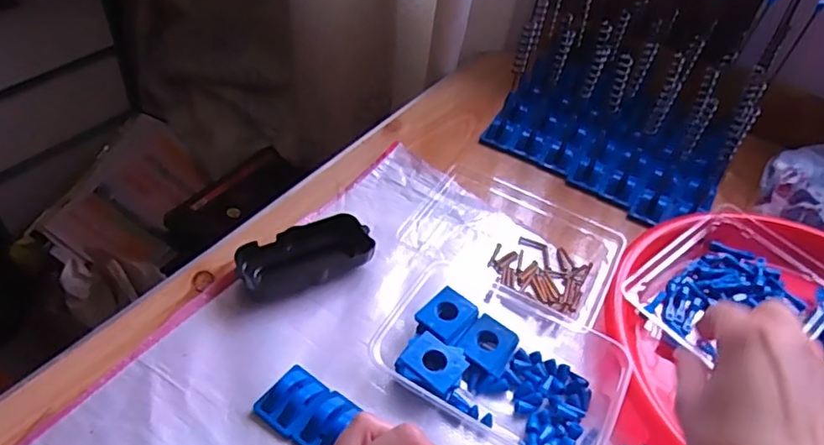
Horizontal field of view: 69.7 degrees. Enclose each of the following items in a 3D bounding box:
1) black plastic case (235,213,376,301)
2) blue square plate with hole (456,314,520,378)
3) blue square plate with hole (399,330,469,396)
[{"bbox_3d":[-0.088,0.029,0.490,0.105,0.024,0.051,-21,51,-25],"label":"black plastic case"},{"bbox_3d":[0.059,0.092,0.450,0.037,0.006,0.041,32,54,10],"label":"blue square plate with hole"},{"bbox_3d":[0.015,0.098,0.420,0.042,0.005,0.033,32,54,22],"label":"blue square plate with hole"}]

